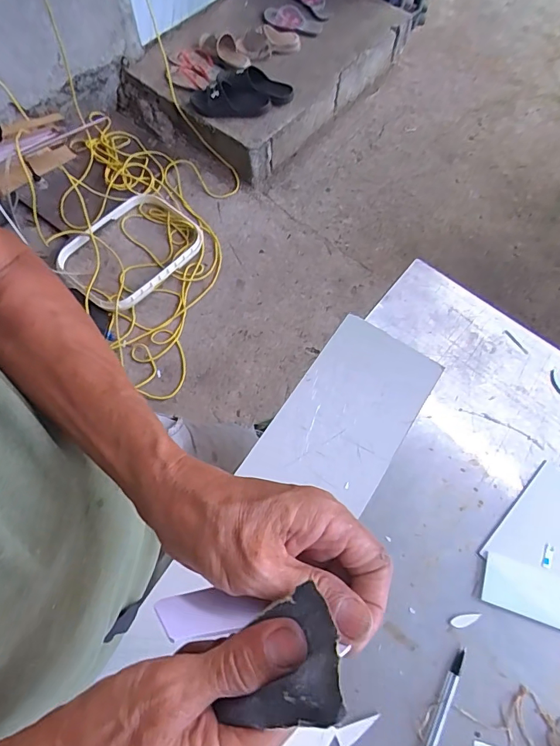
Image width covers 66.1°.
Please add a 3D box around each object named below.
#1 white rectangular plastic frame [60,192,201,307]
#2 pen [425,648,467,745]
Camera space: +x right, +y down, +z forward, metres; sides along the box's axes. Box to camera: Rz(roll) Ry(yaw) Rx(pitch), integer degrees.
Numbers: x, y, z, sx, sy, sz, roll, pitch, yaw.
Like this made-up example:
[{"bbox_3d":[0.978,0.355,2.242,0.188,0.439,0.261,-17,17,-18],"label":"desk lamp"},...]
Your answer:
[{"bbox_3d":[-0.494,-0.429,1.460,0.349,0.049,0.439,35,70,13],"label":"white rectangular plastic frame"},{"bbox_3d":[0.145,0.334,0.399,0.011,0.006,0.149,28,69,10],"label":"pen"}]

